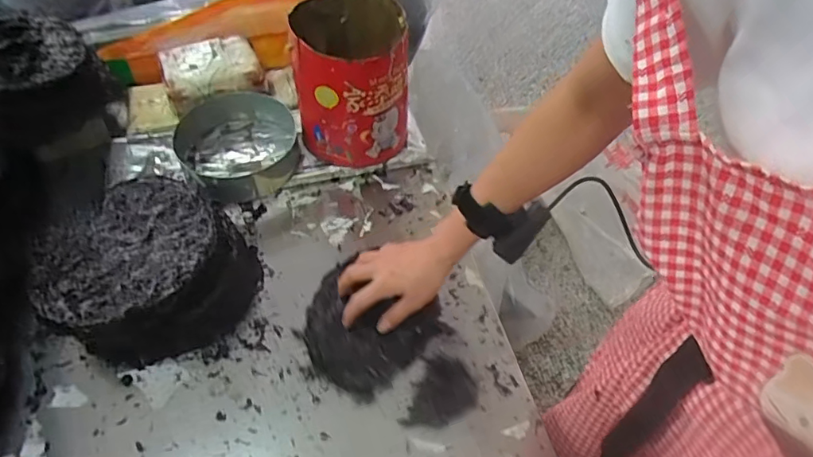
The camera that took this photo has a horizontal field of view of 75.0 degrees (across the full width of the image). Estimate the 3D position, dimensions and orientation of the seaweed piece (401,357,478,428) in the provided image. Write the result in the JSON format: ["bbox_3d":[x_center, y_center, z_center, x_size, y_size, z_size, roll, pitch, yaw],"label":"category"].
[{"bbox_3d":[0.041,0.182,0.580,0.064,0.019,0.082,19,53,11],"label":"seaweed piece"}]

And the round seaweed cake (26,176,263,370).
[{"bbox_3d":[-0.303,0.044,0.626,0.218,0.092,0.202,2,52,-2],"label":"round seaweed cake"}]

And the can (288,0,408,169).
[{"bbox_3d":[-0.079,-0.206,0.768,0.155,0.204,0.181,-3,52,-7],"label":"can"}]

